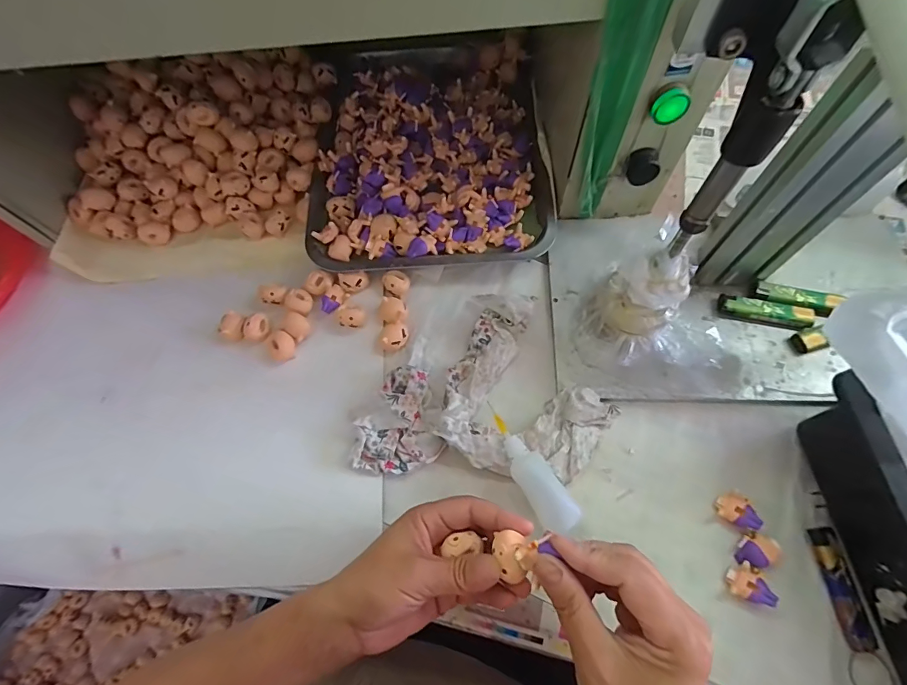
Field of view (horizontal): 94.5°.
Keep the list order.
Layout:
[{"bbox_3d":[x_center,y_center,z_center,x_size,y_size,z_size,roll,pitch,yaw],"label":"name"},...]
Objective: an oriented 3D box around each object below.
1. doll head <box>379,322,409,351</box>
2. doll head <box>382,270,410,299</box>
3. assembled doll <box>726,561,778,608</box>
[{"bbox_3d":[-0.061,-0.007,0.416,0.027,0.019,0.026,-1,69,2],"label":"doll head"},{"bbox_3d":[-0.061,-0.061,0.439,0.025,0.022,0.025,-1,69,2],"label":"doll head"},{"bbox_3d":[0.228,0.183,0.318,0.030,0.010,0.025,22,71,10],"label":"assembled doll"}]

